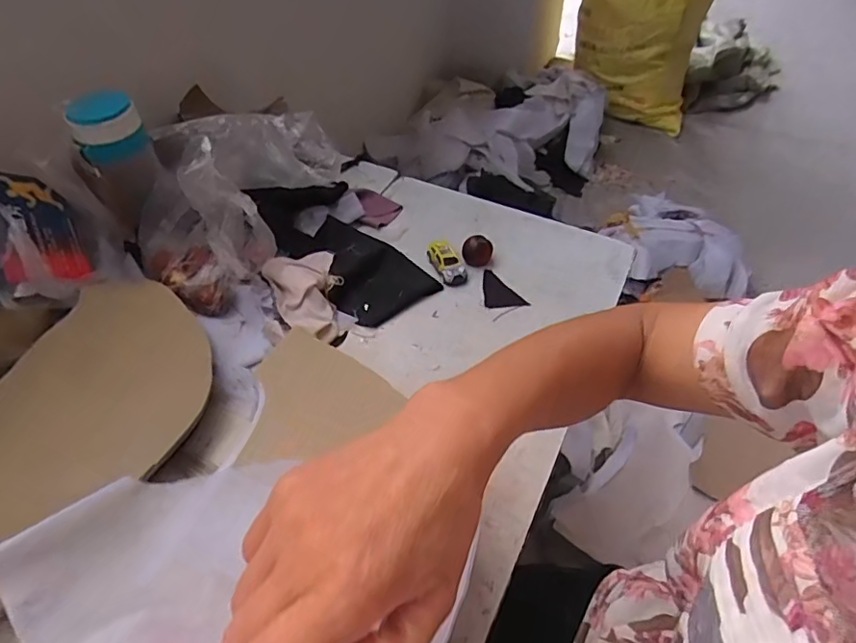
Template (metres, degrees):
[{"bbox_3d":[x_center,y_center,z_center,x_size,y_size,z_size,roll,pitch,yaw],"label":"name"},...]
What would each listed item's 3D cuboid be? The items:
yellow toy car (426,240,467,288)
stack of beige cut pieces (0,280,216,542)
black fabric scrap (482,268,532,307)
[{"bbox_3d":[0.021,-0.071,0.625,0.027,0.025,0.063,-25,53,-20],"label":"yellow toy car"},{"bbox_3d":[-0.306,0.085,0.468,0.149,0.026,0.262,45,68,-8],"label":"stack of beige cut pieces"},{"bbox_3d":[0.084,-0.039,0.618,0.048,0.004,0.060,-5,48,-4],"label":"black fabric scrap"}]

